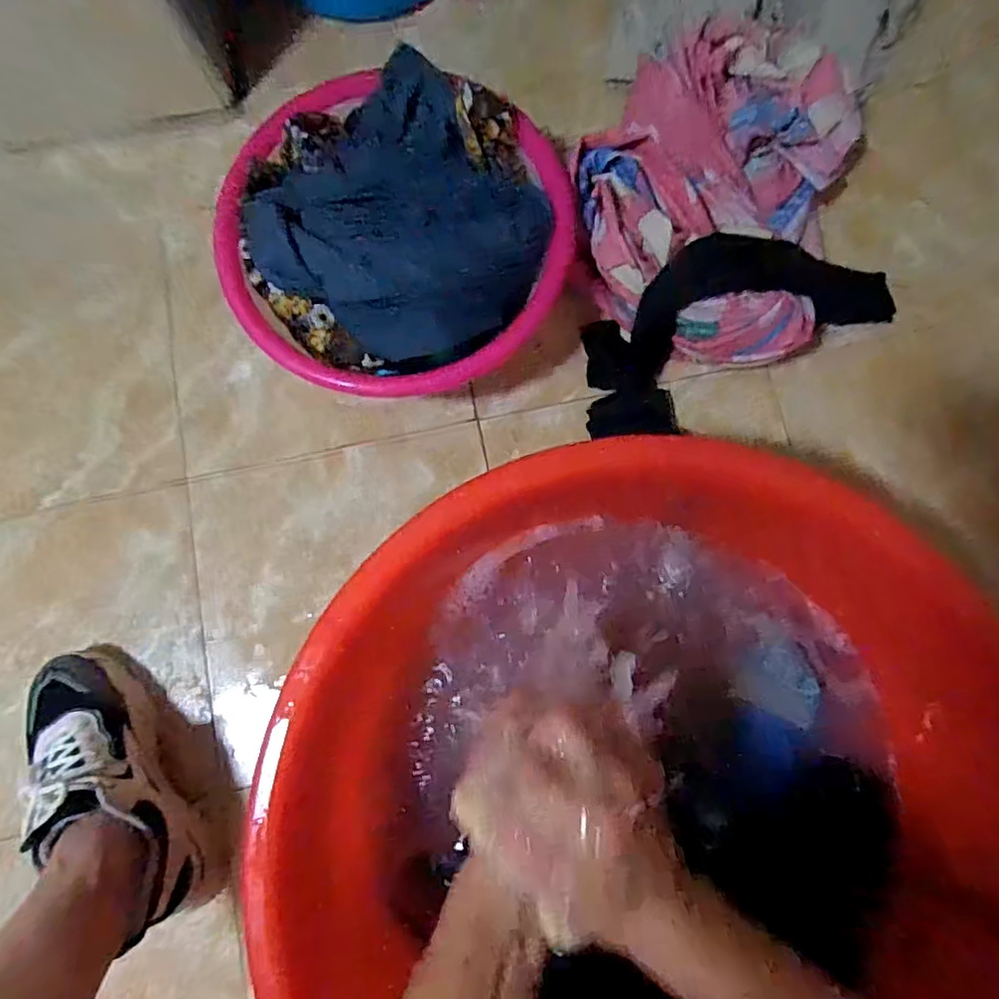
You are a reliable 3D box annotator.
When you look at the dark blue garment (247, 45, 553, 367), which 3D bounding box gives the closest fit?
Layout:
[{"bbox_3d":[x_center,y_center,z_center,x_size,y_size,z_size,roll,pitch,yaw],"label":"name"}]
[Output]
[{"bbox_3d":[-0.088,-0.239,0.540,0.247,0.055,0.237,-45,81,-5],"label":"dark blue garment"}]

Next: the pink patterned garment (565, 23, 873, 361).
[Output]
[{"bbox_3d":[0.213,-0.301,0.600,0.251,0.102,0.317,26,81,4],"label":"pink patterned garment"}]

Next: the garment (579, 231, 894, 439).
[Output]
[{"bbox_3d":[0.232,-0.179,0.595,0.348,0.082,0.140,-27,81,-5],"label":"garment"}]

